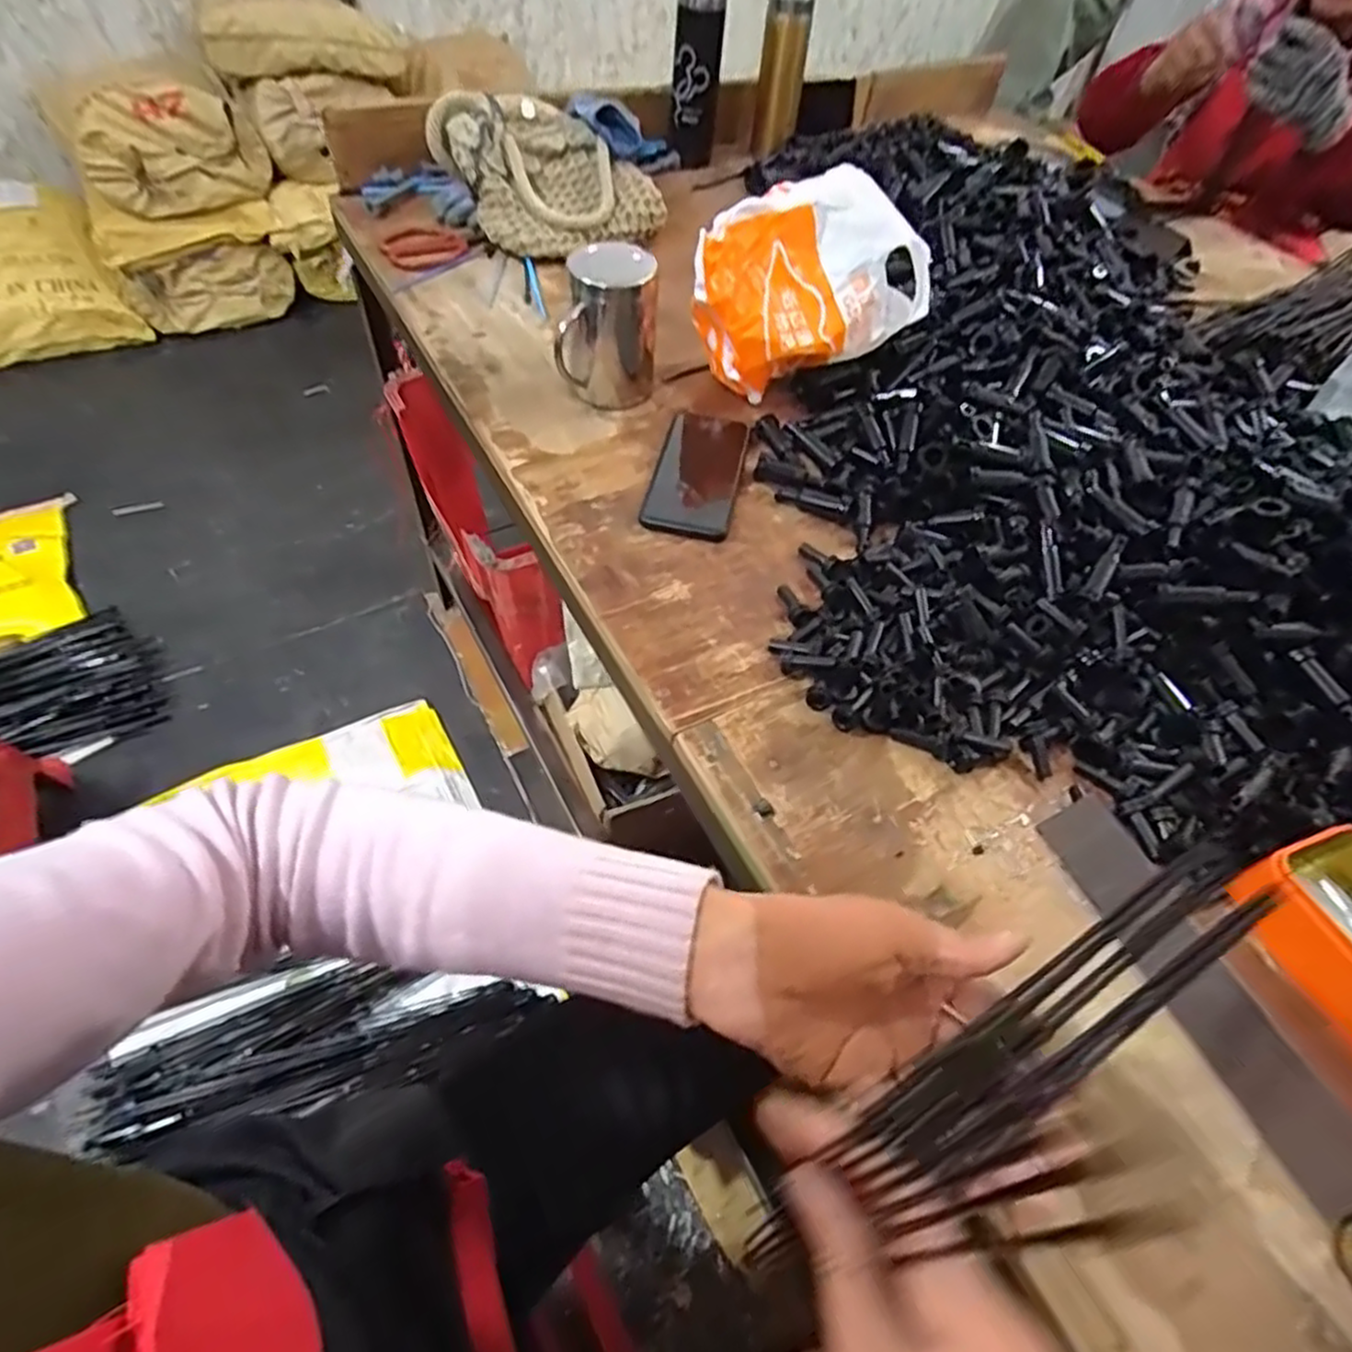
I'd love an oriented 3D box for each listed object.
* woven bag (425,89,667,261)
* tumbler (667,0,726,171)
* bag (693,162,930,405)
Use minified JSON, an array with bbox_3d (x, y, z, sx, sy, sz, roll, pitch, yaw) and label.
[{"bbox_3d":[-0.150,-0.595,0.879,0.207,0.068,0.216,-34,90,-23],"label":"woven bag"},{"bbox_3d":[0.029,-0.827,0.987,0.059,0.230,0.074,7,53,-1],"label":"tumbler"},{"bbox_3d":[0.112,-0.344,0.672,0.203,0.153,0.108,-17,57,-18],"label":"bag"}]

